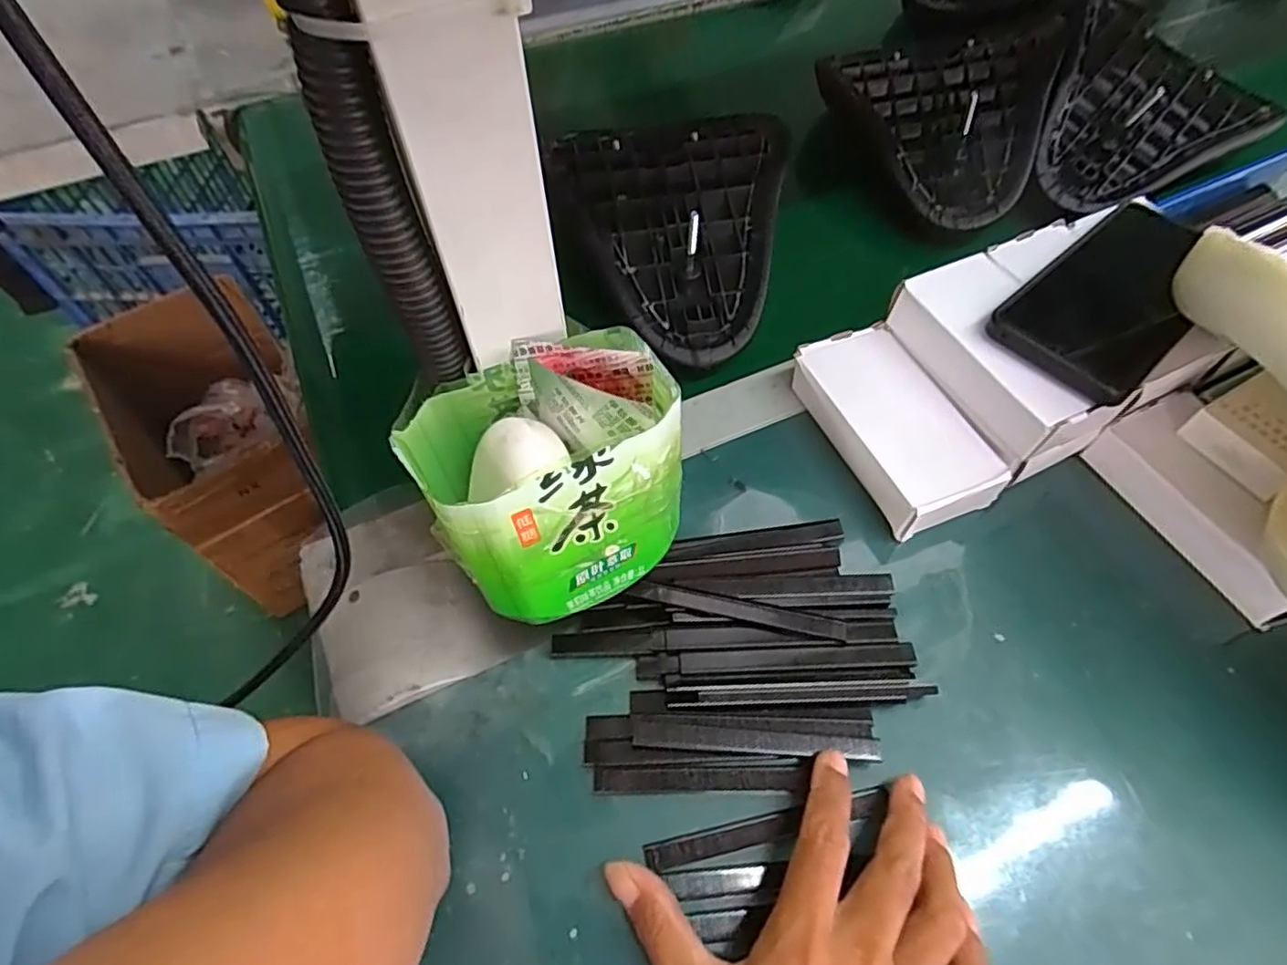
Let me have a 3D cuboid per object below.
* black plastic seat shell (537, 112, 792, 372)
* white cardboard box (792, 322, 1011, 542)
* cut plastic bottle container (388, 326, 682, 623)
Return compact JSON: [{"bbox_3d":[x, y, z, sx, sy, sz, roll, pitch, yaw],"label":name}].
[{"bbox_3d":[0.019,-0.181,0.472,0.175,0.052,0.236,-5,57,-1],"label":"black plastic seat shell"},{"bbox_3d":[0.147,-0.033,0.389,0.074,0.030,0.128,-20,59,-10],"label":"white cardboard box"},{"bbox_3d":[-0.037,-0.005,0.282,0.105,0.085,0.082,-24,60,-13],"label":"cut plastic bottle container"}]

